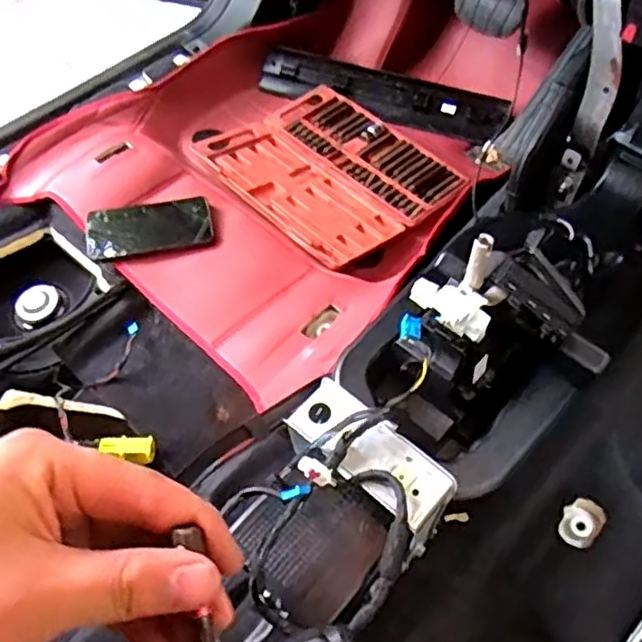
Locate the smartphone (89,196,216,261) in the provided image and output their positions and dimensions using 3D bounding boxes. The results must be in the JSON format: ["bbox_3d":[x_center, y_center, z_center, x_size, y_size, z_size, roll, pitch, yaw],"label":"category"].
[{"bbox_3d":[-0.223,-0.122,0.862,0.160,0.009,0.069,-13,70,-10],"label":"smartphone"}]

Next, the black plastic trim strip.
[{"bbox_3d":[0.102,-0.375,1.108,0.407,0.026,0.081,16,90,8],"label":"black plastic trim strip"}]

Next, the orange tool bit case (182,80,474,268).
[{"bbox_3d":[0.009,-0.230,0.985,0.281,0.037,0.323,-37,63,-22],"label":"orange tool bit case"}]

